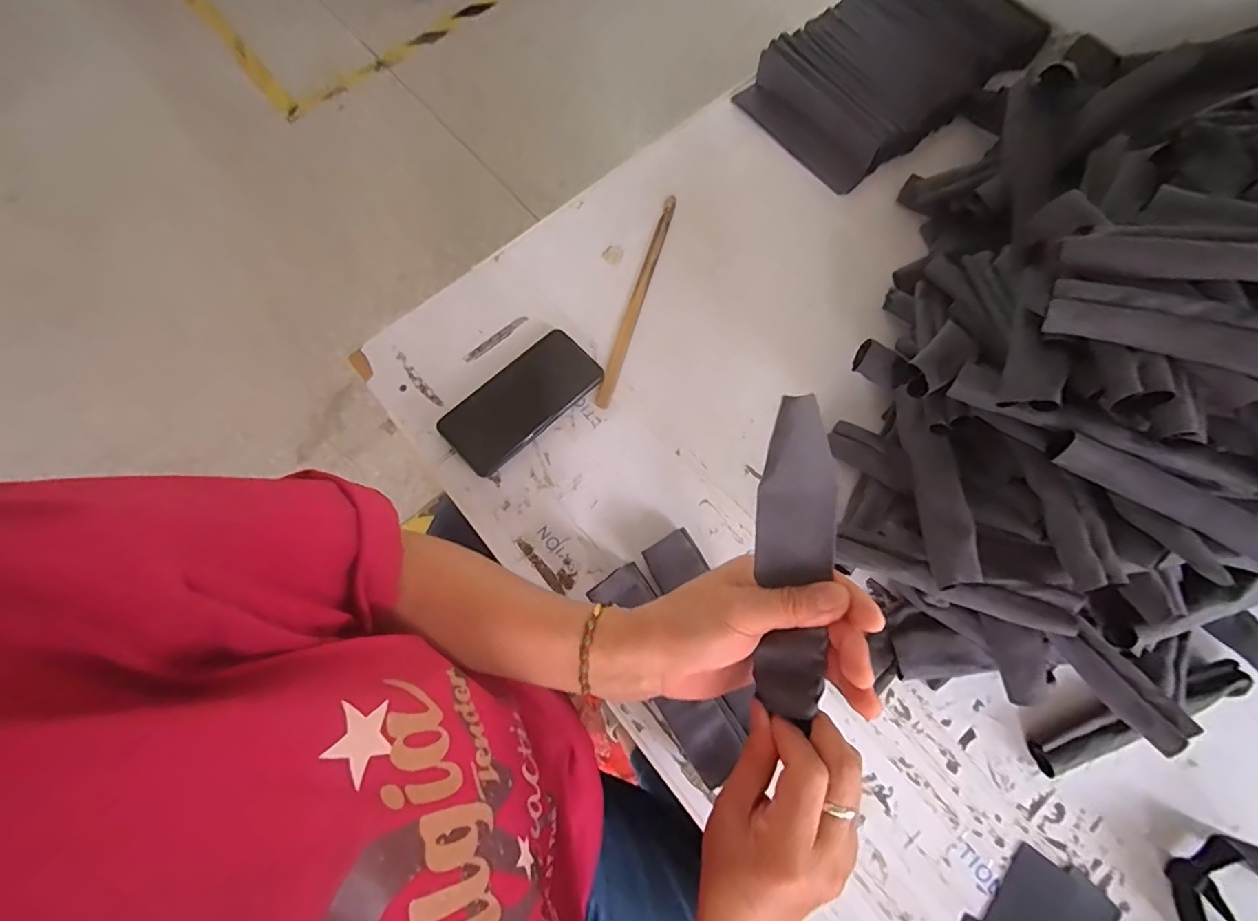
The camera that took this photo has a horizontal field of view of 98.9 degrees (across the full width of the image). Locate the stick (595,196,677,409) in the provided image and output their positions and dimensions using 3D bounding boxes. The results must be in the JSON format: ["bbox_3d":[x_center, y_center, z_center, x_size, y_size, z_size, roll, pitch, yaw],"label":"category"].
[{"bbox_3d":[0.010,-0.177,0.585,0.016,0.007,0.260,16,75,7],"label":"stick"}]

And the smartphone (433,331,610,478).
[{"bbox_3d":[-0.110,-0.062,0.554,0.165,0.015,0.080,-42,76,-10],"label":"smartphone"}]

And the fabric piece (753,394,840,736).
[{"bbox_3d":[0.094,0.053,0.299,0.041,0.017,0.171,2,93,3],"label":"fabric piece"}]

